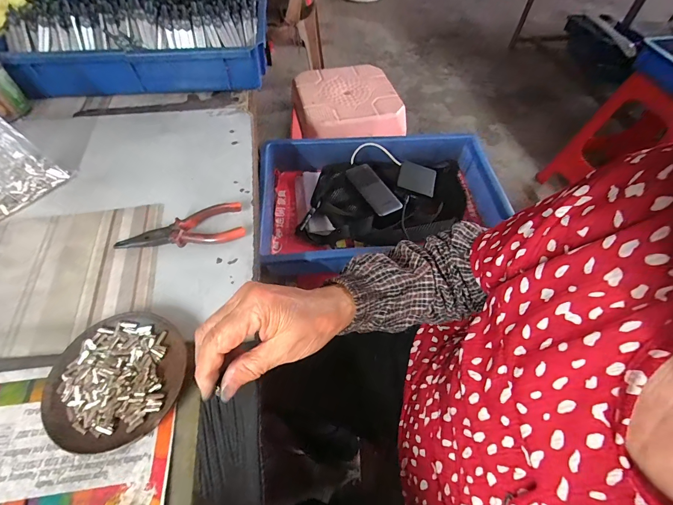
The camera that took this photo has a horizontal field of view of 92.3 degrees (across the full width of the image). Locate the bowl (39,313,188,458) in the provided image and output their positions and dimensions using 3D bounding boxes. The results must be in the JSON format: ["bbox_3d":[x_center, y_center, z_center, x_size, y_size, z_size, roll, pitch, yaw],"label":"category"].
[{"bbox_3d":[-0.196,0.111,0.291,0.114,0.021,0.113,1,55,-1],"label":"bowl"}]

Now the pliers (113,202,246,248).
[{"bbox_3d":[-0.185,-0.026,0.391,0.142,0.020,0.048,-9,56,-8],"label":"pliers"}]

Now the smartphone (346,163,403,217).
[{"bbox_3d":[0.070,-0.121,0.613,0.053,0.012,0.134,-25,60,-17],"label":"smartphone"}]

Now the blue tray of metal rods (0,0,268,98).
[{"bbox_3d":[-0.334,-0.396,0.580,0.419,0.114,0.226,-5,56,-5],"label":"blue tray of metal rods"}]

